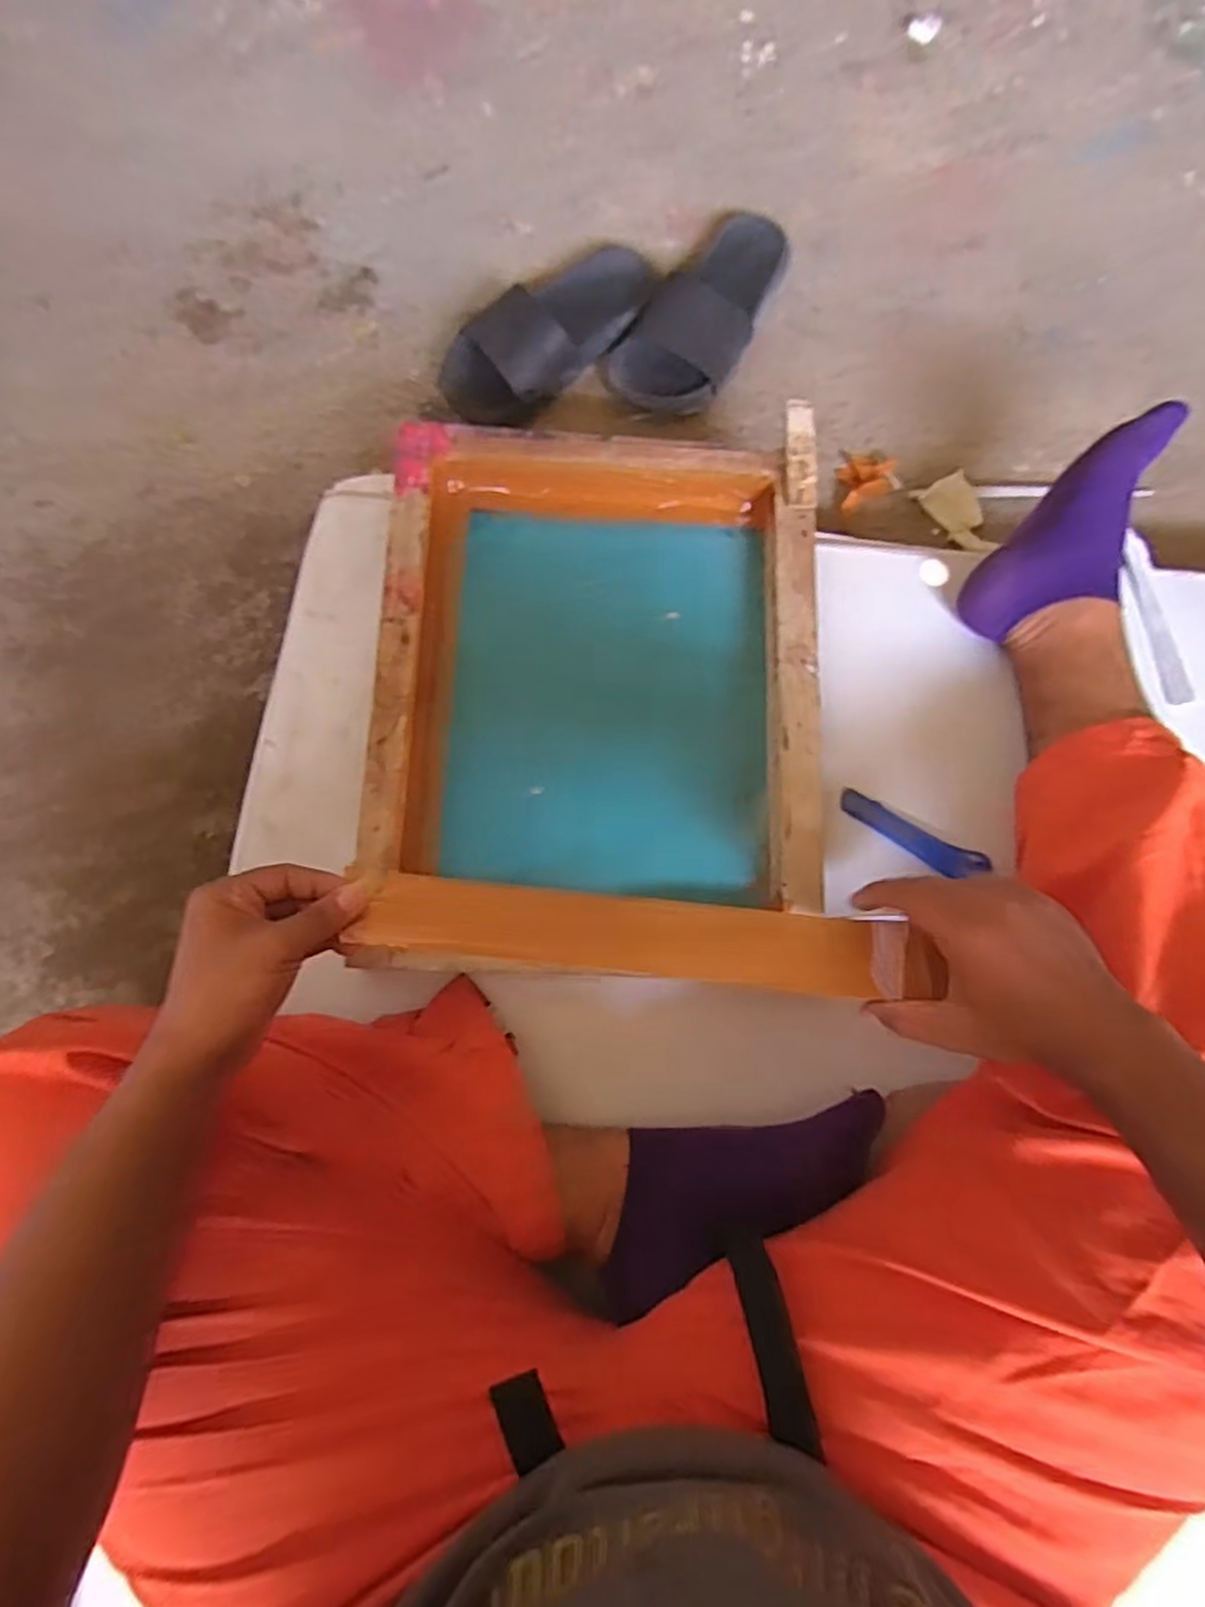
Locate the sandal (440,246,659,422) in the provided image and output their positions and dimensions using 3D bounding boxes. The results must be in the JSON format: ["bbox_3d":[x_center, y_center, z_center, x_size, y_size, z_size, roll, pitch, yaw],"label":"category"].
[{"bbox_3d":[-0.069,-0.494,0.789,0.232,0.063,0.110,-42,85,-9],"label":"sandal"}]

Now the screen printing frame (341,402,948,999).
[{"bbox_3d":[0.027,-0.097,0.640,0.420,0.060,0.435,3,82,-2],"label":"screen printing frame"}]

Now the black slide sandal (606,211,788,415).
[{"bbox_3d":[0.114,-0.536,0.808,0.114,0.056,0.259,34,80,2],"label":"black slide sandal"}]

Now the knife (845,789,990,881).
[{"bbox_3d":[0.272,0.029,0.657,0.134,0.021,0.032,30,82,2],"label":"knife"}]

